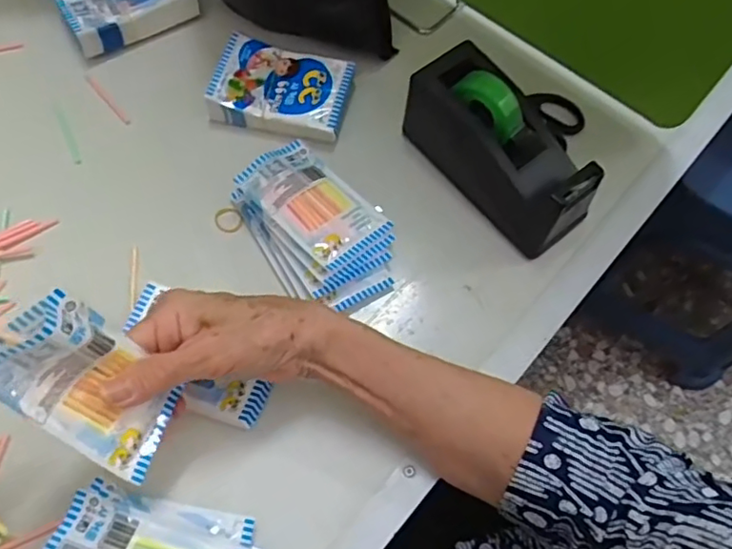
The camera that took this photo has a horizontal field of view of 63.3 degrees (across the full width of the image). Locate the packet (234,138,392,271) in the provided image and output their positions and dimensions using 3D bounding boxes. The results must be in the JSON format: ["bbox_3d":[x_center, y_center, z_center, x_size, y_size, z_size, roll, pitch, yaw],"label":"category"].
[{"bbox_3d":[-0.038,-0.054,0.428,0.103,0.008,0.063,43,61,14],"label":"packet"}]

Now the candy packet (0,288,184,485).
[{"bbox_3d":[-0.141,0.058,0.303,0.055,0.103,0.029,-39,36,-18],"label":"candy packet"}]

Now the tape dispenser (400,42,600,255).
[{"bbox_3d":[0.098,-0.093,0.433,0.058,0.085,0.151,-37,73,-16],"label":"tape dispenser"}]

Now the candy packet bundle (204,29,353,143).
[{"bbox_3d":[-0.067,-0.149,0.481,0.107,0.025,0.069,17,68,5],"label":"candy packet bundle"}]

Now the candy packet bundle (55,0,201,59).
[{"bbox_3d":[-0.207,-0.237,0.515,0.104,0.027,0.074,-29,71,-13],"label":"candy packet bundle"}]

